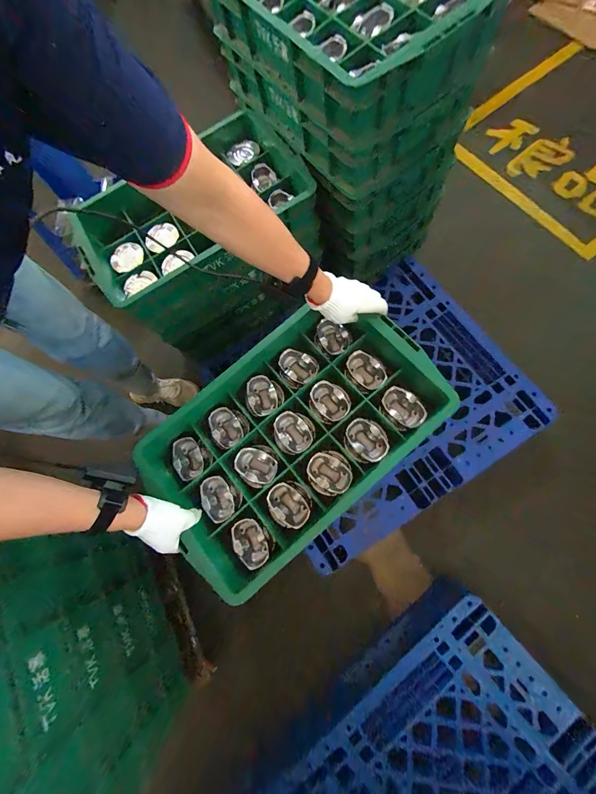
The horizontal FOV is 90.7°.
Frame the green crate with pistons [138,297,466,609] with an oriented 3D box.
[{"bbox_3d":[-0.011,0.062,0.541,0.514,0.105,0.332,-38,75,-9],"label":"green crate with pistons"}]

